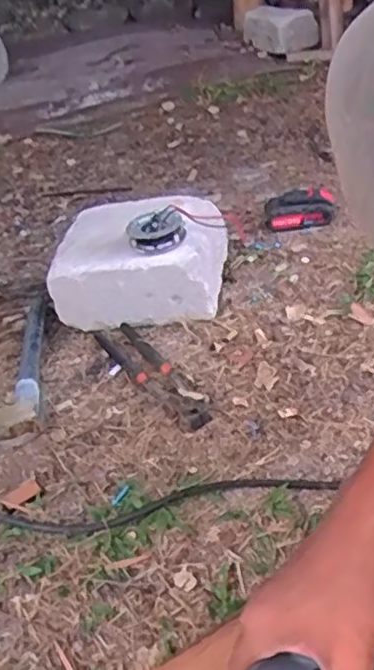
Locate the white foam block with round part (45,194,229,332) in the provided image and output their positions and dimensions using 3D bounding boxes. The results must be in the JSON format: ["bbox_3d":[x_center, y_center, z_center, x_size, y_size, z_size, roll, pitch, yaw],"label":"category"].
[{"bbox_3d":[-0.060,-0.114,0.911,0.205,0.129,0.194,0,36,10],"label":"white foam block with round part"}]

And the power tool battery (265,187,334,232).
[{"bbox_3d":[0.180,-0.201,1.062,0.104,0.047,0.069,-4,35,5],"label":"power tool battery"}]

